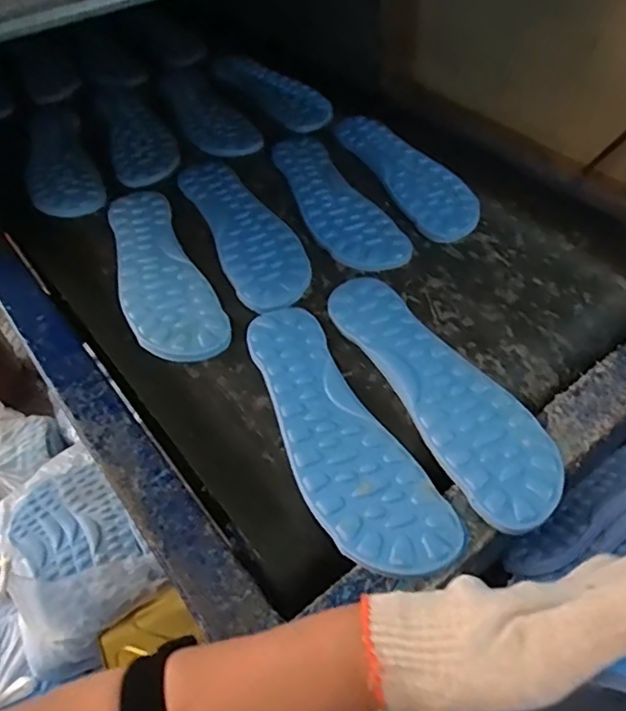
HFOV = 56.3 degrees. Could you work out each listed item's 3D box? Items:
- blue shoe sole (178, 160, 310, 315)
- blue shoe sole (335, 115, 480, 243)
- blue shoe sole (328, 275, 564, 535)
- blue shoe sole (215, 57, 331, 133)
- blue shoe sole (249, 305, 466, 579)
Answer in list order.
[{"bbox_3d":[-0.077,-0.145,0.641,0.082,0.010,0.290,-20,49,-13],"label":"blue shoe sole"},{"bbox_3d":[0.110,-0.224,0.701,0.087,0.014,0.270,-20,49,-12],"label":"blue shoe sole"},{"bbox_3d":[0.100,0.019,0.478,0.080,0.012,0.263,-23,50,-15],"label":"blue shoe sole"},{"bbox_3d":[-0.057,-0.388,0.851,0.079,0.008,0.256,-29,52,-19],"label":"blue shoe sole"},{"bbox_3d":[0.013,0.052,0.454,0.079,0.006,0.261,-23,50,-15],"label":"blue shoe sole"}]

